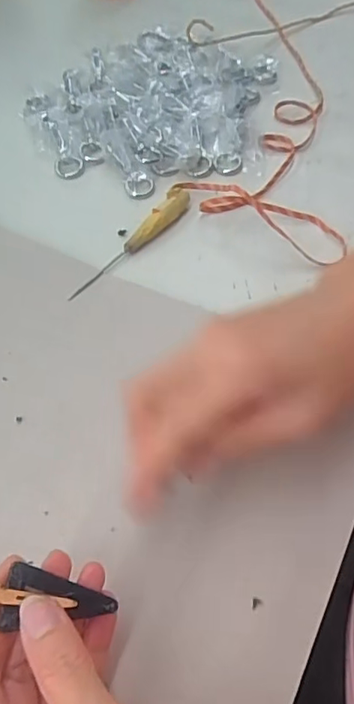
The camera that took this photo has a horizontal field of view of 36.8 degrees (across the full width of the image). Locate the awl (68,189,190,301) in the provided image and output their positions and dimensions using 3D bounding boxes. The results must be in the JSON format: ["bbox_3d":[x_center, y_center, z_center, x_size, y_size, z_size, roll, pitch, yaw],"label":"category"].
[{"bbox_3d":[-0.030,-0.079,0.381,0.015,0.015,0.119,33,65,19],"label":"awl"}]

